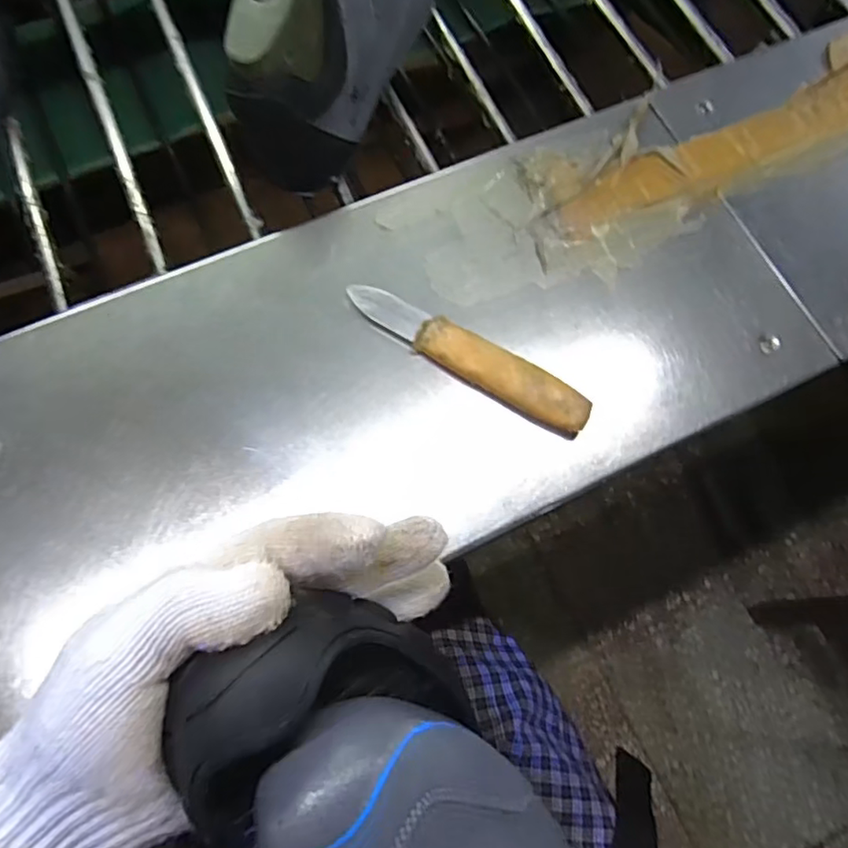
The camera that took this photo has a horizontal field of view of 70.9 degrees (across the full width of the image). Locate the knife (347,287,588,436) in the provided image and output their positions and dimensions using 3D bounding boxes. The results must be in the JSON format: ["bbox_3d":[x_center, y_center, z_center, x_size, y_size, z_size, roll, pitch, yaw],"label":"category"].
[{"bbox_3d":[0.026,-0.041,0.363,0.159,0.015,0.027,31,73,8],"label":"knife"}]

